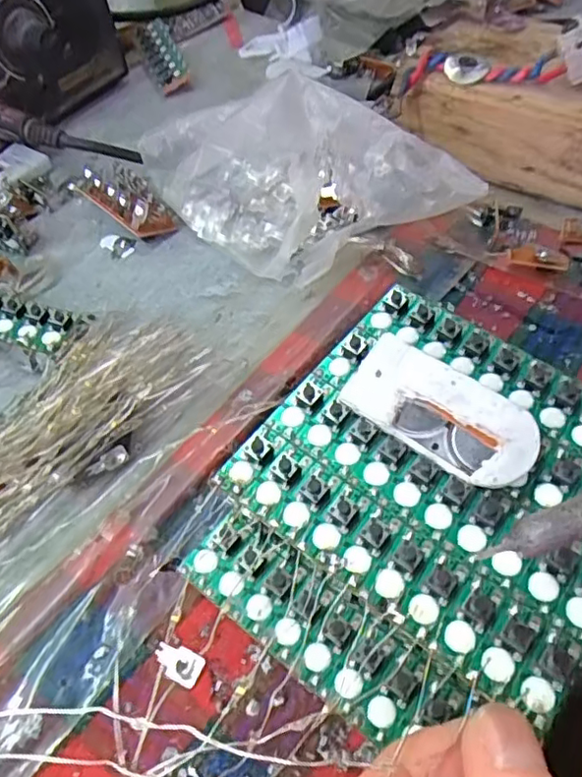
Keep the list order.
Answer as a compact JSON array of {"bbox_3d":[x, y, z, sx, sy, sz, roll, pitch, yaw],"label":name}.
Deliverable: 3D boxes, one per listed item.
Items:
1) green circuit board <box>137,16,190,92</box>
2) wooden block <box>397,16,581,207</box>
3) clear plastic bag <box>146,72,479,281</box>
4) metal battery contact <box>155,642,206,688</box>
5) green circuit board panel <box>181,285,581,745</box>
[{"bbox_3d":[-0.074,-0.193,0.354,0.019,0.006,0.062,-24,60,1],"label":"green circuit board"},{"bbox_3d":[0.129,-0.127,0.283,0.139,0.039,0.084,23,58,18],"label":"wooden block"},{"bbox_3d":[-0.004,-0.088,0.250,0.152,0.062,0.060,13,54,28],"label":"clear plastic bag"},{"bbox_3d":[-0.030,0.072,0.162,0.014,0.004,0.008,19,56,15],"label":"metal battery contact"},{"bbox_3d":[0.036,0.027,0.158,0.093,0.016,0.105,33,72,22],"label":"green circuit board panel"}]

